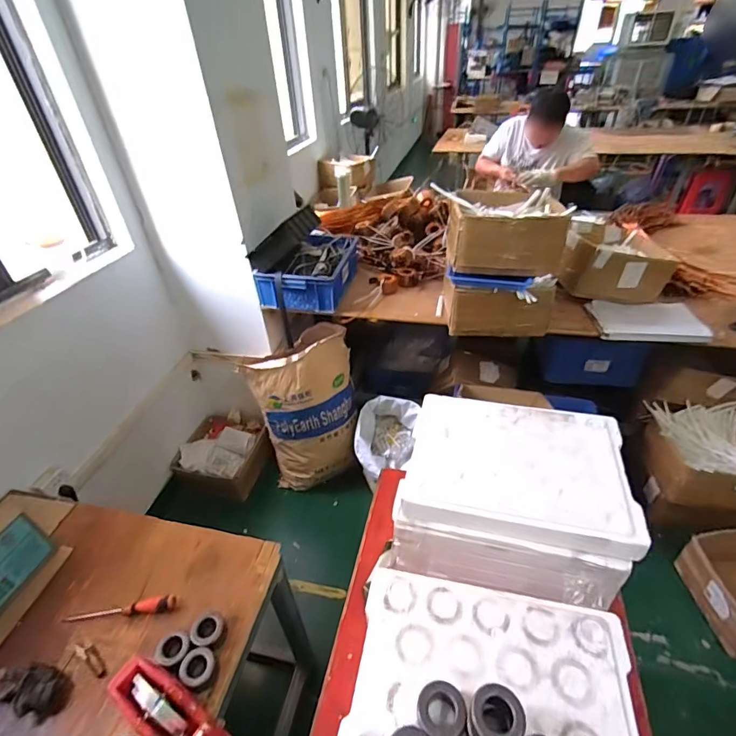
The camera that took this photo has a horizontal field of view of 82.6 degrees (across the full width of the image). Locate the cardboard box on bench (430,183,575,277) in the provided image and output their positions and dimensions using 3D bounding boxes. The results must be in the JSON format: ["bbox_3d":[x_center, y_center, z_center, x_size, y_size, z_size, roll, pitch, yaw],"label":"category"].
[{"bbox_3d":[0.428,-0.440,1.329,0.350,0.191,0.257,-1,38,3],"label":"cardboard box on bench"}]

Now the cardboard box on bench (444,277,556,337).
[{"bbox_3d":[0.422,-0.228,1.404,0.327,0.166,0.237,3,39,8],"label":"cardboard box on bench"}]

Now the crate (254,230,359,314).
[{"bbox_3d":[-0.224,-0.397,1.678,0.310,0.177,0.433,7,40,13],"label":"crate"}]

